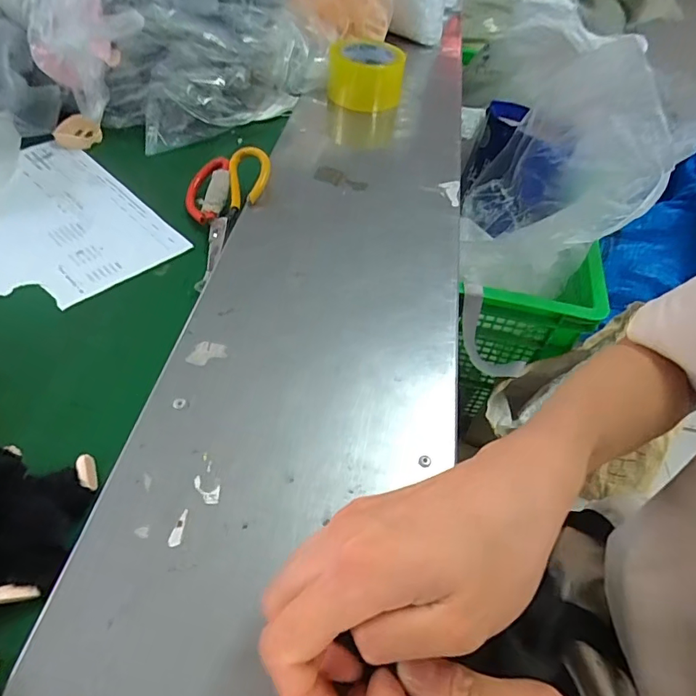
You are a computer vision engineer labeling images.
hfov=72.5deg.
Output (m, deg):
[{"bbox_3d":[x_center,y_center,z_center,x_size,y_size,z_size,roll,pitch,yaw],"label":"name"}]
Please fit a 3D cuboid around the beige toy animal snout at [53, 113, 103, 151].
[{"bbox_3d":[-0.356,-0.283,0.623,0.051,0.027,0.045,0,52,-5],"label":"beige toy animal snout"}]

